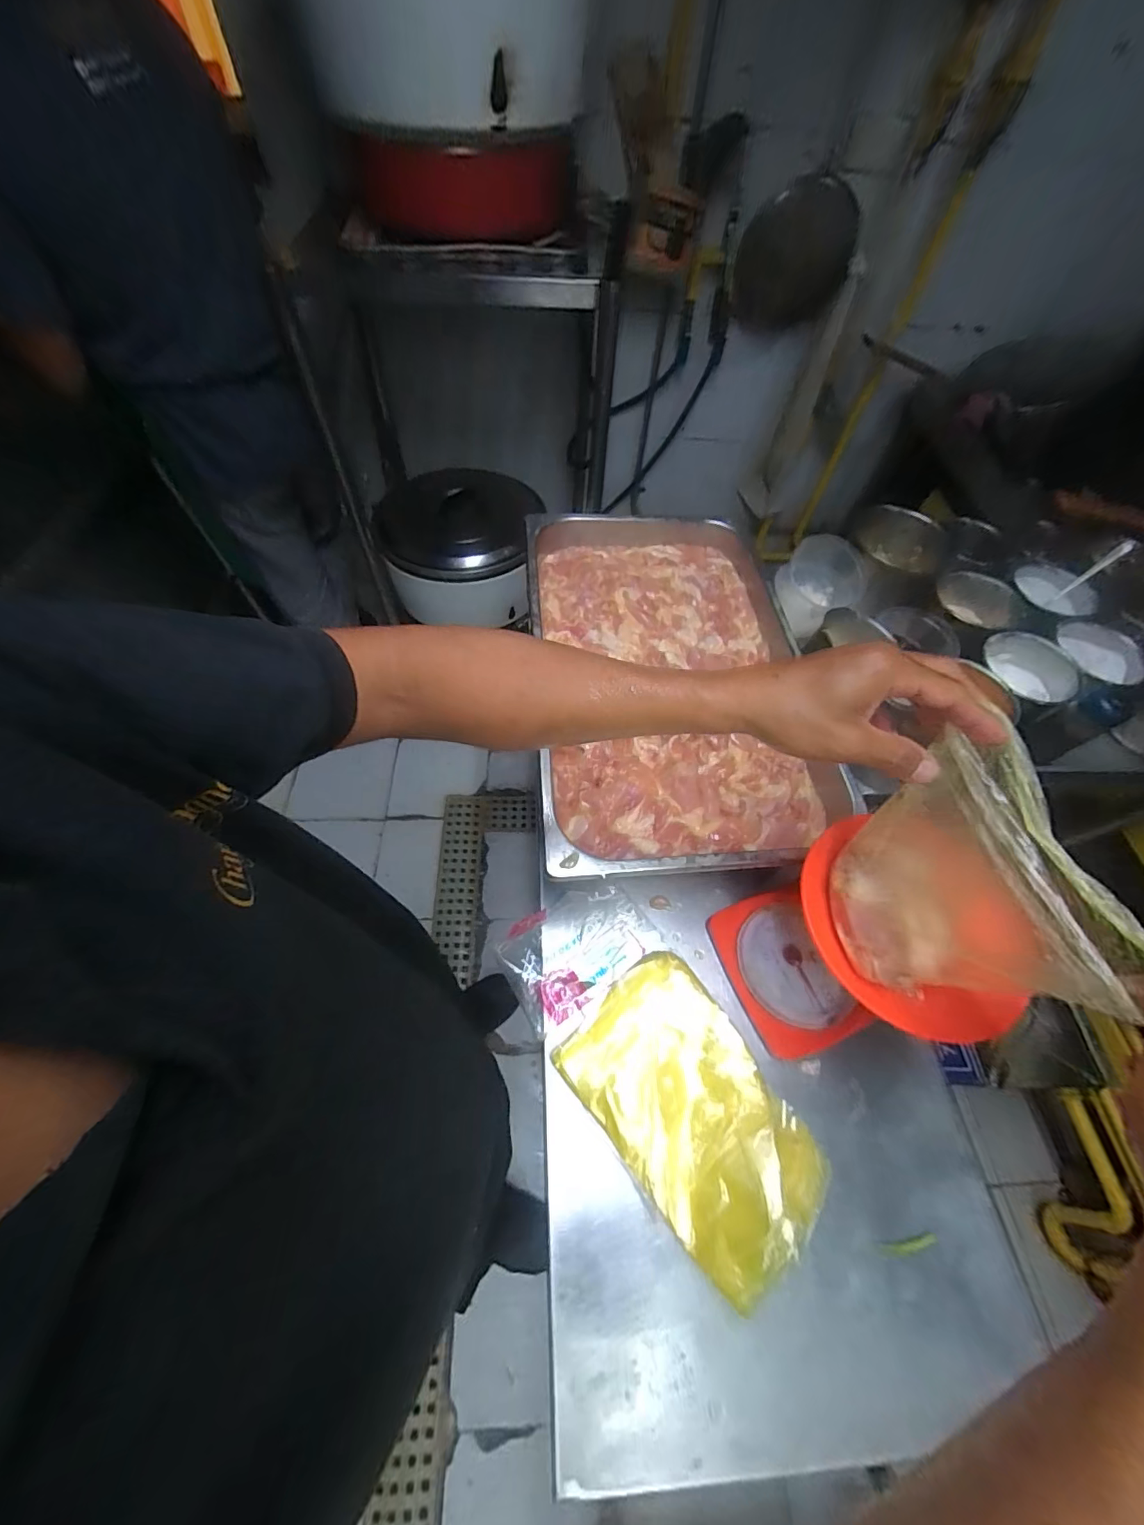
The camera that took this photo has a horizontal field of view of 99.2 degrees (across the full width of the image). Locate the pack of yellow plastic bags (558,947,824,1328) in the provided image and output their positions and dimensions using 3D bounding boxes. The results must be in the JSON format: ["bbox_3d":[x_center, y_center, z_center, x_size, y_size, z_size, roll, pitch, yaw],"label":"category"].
[{"bbox_3d":[0.102,0.285,0.414,0.148,0.054,0.208,-35,67,-21],"label":"pack of yellow plastic bags"}]

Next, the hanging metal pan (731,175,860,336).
[{"bbox_3d":[0.498,-1.123,1.101,0.246,0.275,0.016,-5,76,7],"label":"hanging metal pan"}]

